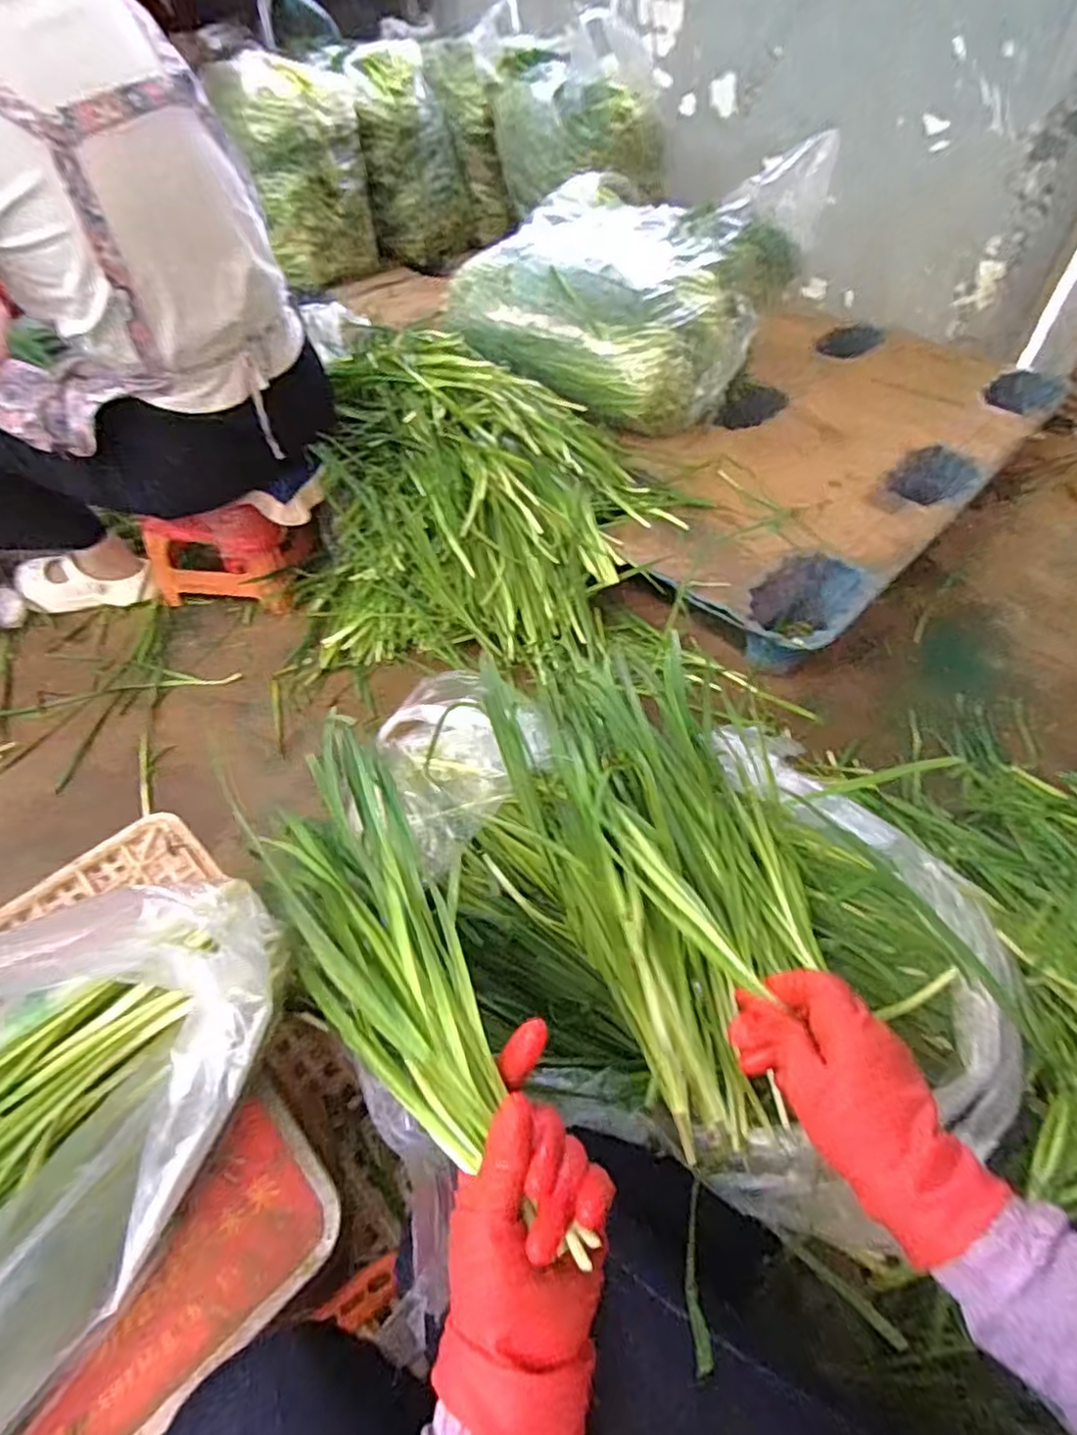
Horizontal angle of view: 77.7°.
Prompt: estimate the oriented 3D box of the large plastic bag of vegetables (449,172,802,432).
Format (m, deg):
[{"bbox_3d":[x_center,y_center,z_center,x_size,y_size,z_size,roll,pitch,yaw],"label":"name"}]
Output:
[{"bbox_3d":[0.158,-0.837,1.343,0.587,0.257,0.481,37,59,27],"label":"large plastic bag of vegetables"}]

